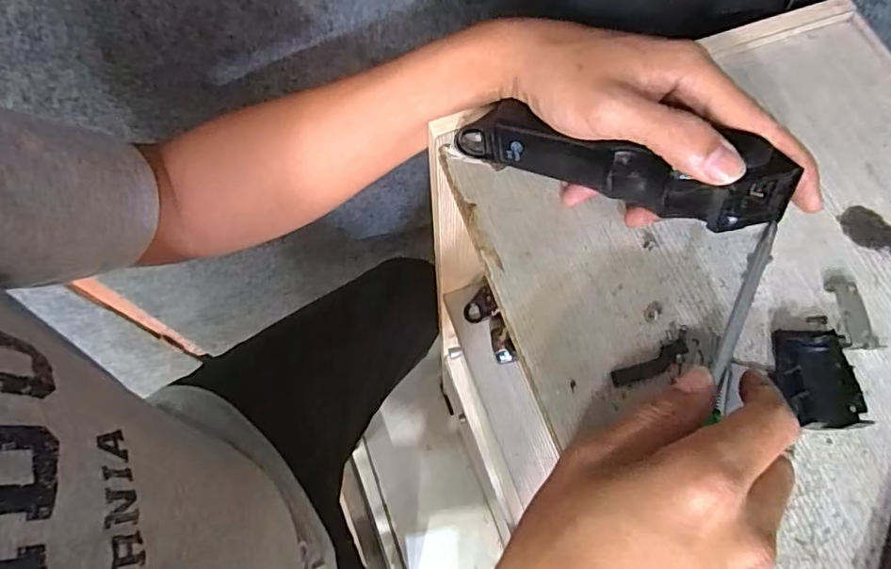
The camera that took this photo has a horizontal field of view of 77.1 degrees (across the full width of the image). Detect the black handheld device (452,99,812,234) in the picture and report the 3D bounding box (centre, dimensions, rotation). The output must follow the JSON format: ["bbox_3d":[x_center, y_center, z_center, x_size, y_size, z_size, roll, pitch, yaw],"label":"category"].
[{"bbox_3d":[0.089,-0.066,0.305,0.175,0.043,0.029,18,70,20],"label":"black handheld device"}]

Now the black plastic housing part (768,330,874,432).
[{"bbox_3d":[0.191,0.049,0.288,0.036,0.012,0.050,-1,69,-1],"label":"black plastic housing part"}]

